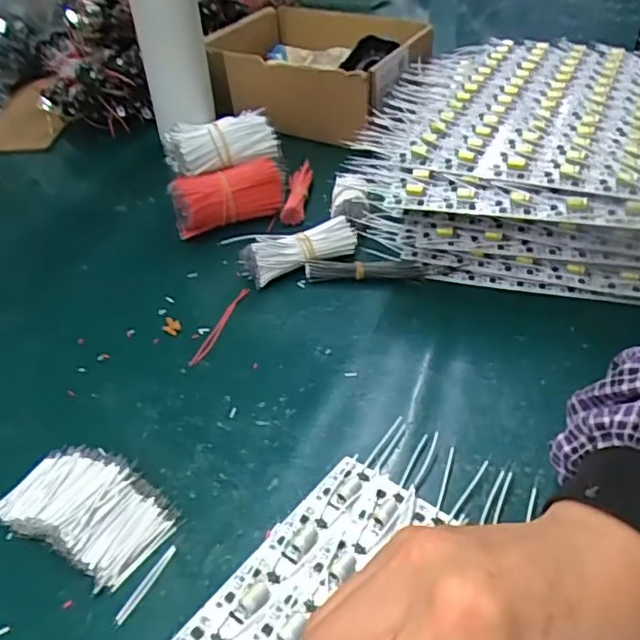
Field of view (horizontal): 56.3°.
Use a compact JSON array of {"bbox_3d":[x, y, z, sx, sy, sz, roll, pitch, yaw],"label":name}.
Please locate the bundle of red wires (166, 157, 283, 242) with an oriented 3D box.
[{"bbox_3d":[-0.079,-0.109,0.526,0.097,0.045,0.033,-17,40,-17],"label":"bundle of red wires"}]

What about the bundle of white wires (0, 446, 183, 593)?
[{"bbox_3d":[-0.118,0.092,0.300,0.089,0.015,0.054,20,44,26],"label":"bundle of white wires"}]

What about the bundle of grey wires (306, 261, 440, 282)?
[{"bbox_3d":[0.039,-0.038,0.461,0.099,0.016,0.014,2,39,7],"label":"bundle of grey wires"}]

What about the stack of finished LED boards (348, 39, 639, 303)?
[{"bbox_3d":[0.202,-0.144,0.518,0.301,0.093,0.314,12,41,19],"label":"stack of finished LED boards"}]

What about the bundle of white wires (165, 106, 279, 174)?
[{"bbox_3d":[-0.083,-0.150,0.521,0.097,0.044,0.040,-16,41,-17],"label":"bundle of white wires"}]

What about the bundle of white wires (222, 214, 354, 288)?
[{"bbox_3d":[-0.020,-0.058,0.468,0.096,0.033,0.038,-21,42,-20],"label":"bundle of white wires"}]

